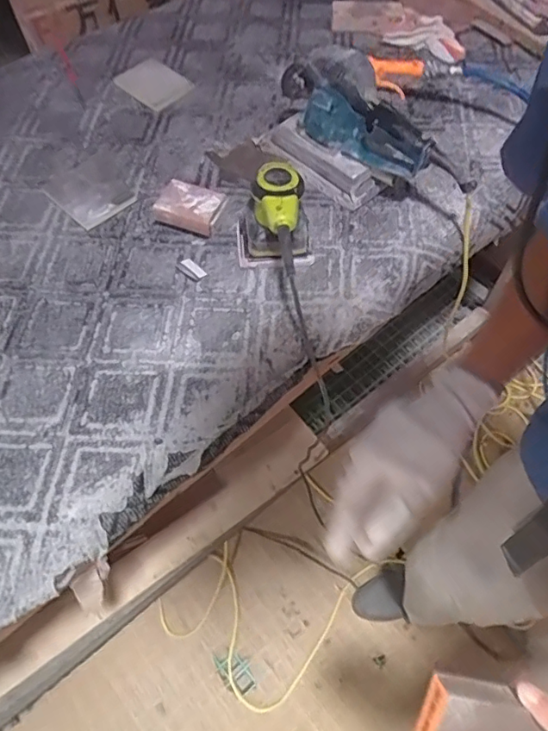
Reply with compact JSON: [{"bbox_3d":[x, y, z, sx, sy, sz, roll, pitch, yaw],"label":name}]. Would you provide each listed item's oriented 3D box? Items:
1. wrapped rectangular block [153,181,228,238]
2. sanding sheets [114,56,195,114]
[{"bbox_3d":[-0.135,-0.259,0.858,0.102,0.030,0.077,14,59,8],"label":"wrapped rectangular block"},{"bbox_3d":[-0.236,-0.556,1.040,0.154,0.008,0.106,40,67,17],"label":"sanding sheets"}]

